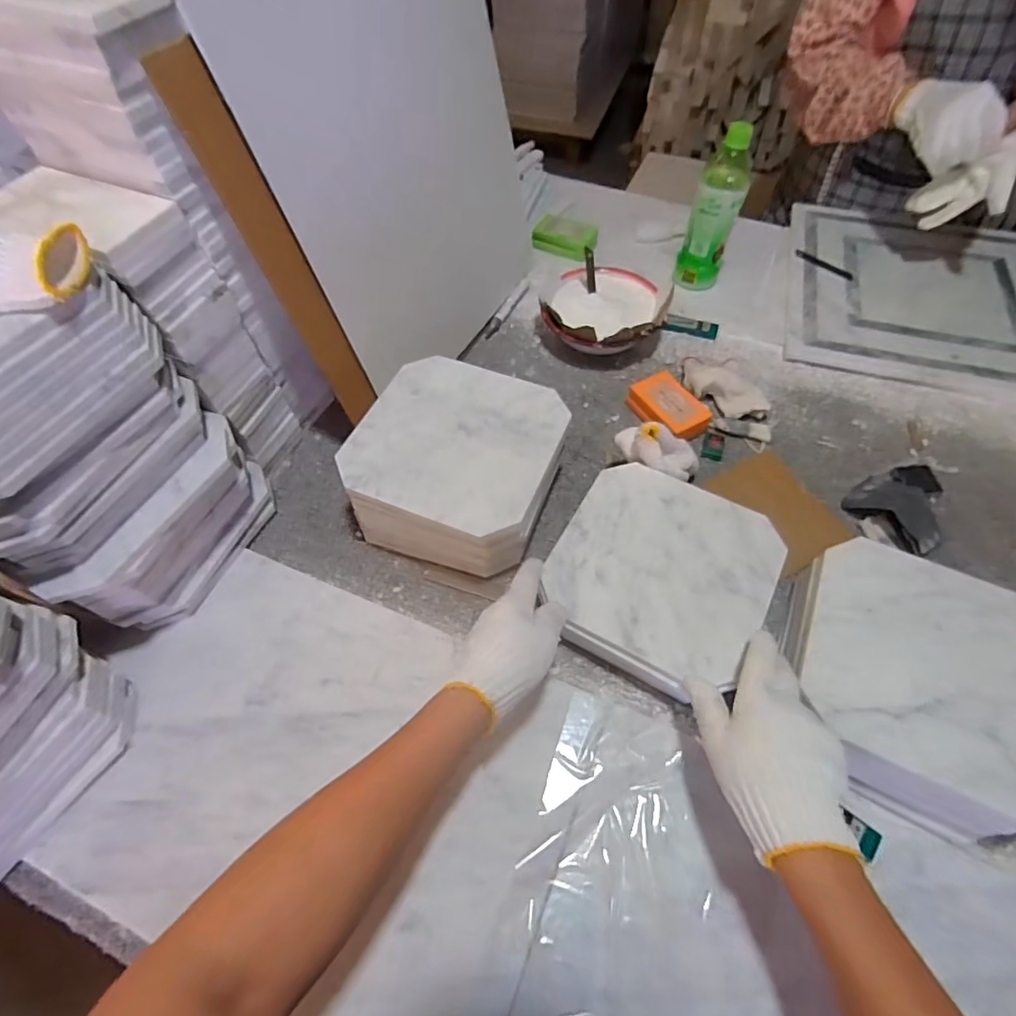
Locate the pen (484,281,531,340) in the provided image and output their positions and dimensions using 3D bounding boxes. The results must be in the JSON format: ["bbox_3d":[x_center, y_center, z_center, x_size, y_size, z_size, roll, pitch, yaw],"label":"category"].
[{"bbox_3d":[0.000,-0.302,0.809,0.015,0.012,0.143,22,60,14],"label":"pen"}]

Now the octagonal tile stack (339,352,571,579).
[{"bbox_3d":[-0.053,-0.042,0.584,0.208,0.102,0.207,15,58,10],"label":"octagonal tile stack"}]

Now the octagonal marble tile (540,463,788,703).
[{"bbox_3d":[0.150,0.057,0.528,0.197,0.012,0.208,28,62,17],"label":"octagonal marble tile"}]

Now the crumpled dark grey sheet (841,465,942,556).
[{"bbox_3d":[0.452,-0.010,0.599,0.123,0.036,0.095,-29,60,-16],"label":"crumpled dark grey sheet"}]

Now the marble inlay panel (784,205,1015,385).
[{"bbox_3d":[0.633,-0.336,0.813,0.408,0.019,0.389,11,58,9],"label":"marble inlay panel"}]

